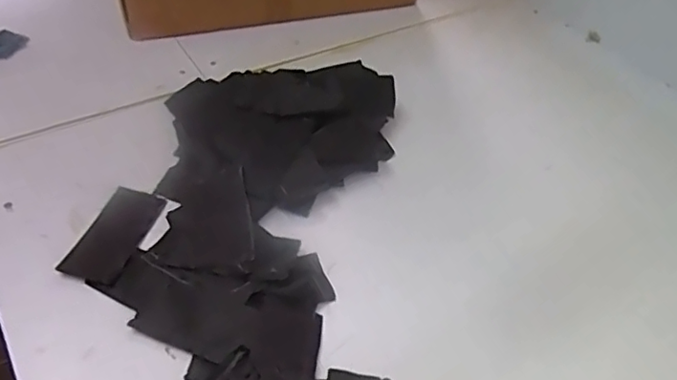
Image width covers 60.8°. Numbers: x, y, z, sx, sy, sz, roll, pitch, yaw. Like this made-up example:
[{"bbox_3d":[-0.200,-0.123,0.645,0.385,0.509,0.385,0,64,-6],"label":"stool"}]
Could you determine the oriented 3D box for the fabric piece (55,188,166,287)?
[{"bbox_3d":[-0.220,0.041,0.568,0.058,0.007,0.117,14,45,9],"label":"fabric piece"}]

